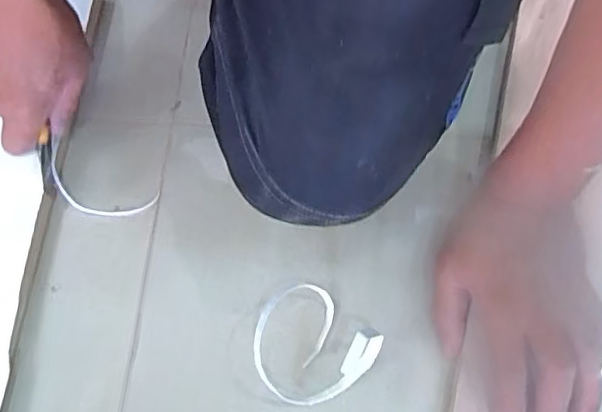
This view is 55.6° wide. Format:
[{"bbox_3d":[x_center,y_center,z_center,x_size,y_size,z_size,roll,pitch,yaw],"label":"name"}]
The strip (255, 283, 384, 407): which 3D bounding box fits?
[{"bbox_3d":[0.003,0.095,0.392,0.083,0.035,0.073,40,76,15],"label":"strip"}]

